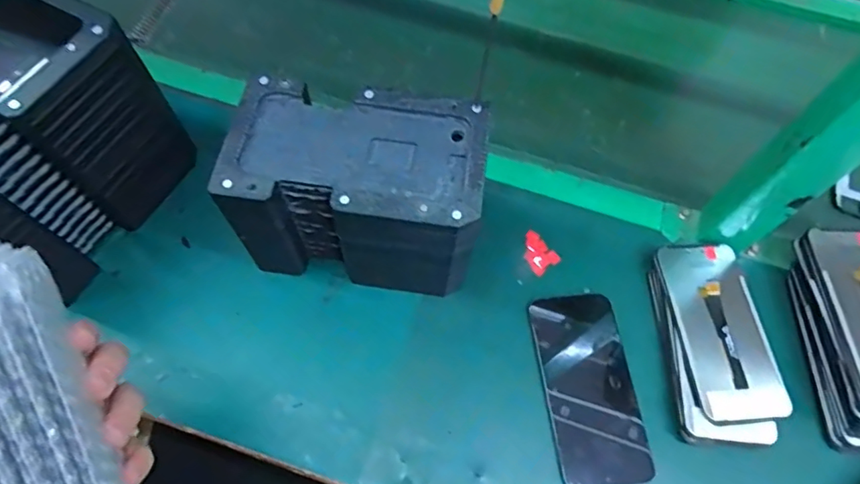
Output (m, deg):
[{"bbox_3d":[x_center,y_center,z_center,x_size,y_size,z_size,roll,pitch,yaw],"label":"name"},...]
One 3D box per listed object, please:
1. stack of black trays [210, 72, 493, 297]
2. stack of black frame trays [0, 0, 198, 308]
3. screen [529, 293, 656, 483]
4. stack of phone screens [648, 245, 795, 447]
[{"bbox_3d":[-0.054,-0.038,0.444,0.186,0.146,0.112,8,65,1],"label":"stack of black trays"},{"bbox_3d":[-0.312,-0.075,0.425,0.107,0.175,0.180,27,66,10],"label":"stack of black frame trays"},{"bbox_3d":[0.134,0.122,0.444,0.074,0.007,0.157,-5,65,-5],"label":"screen"},{"bbox_3d":[0.250,0.085,0.459,0.089,0.025,0.171,2,65,-2],"label":"stack of phone screens"}]

